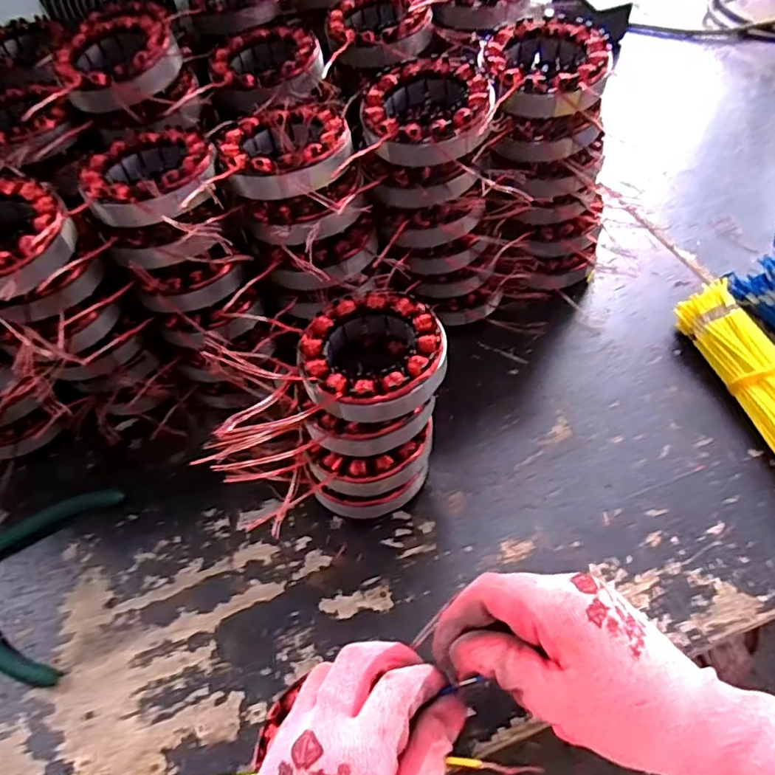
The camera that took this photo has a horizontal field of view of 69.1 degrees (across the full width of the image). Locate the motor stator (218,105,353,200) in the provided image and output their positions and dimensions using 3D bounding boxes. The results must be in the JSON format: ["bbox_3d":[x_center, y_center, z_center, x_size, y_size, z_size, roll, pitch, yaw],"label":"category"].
[{"bbox_3d":[-0.066,-0.156,0.371,0.082,0.025,0.081,-15,55,-5],"label":"motor stator"}]

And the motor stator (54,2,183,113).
[{"bbox_3d":[-0.192,-0.232,0.409,0.085,0.038,0.094,-22,55,-10],"label":"motor stator"}]

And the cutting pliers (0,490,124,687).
[{"bbox_3d":[-0.264,0.127,0.393,0.126,0.011,0.130,3,54,7],"label":"cutting pliers"}]

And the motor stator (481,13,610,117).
[{"bbox_3d":[0.110,-0.224,0.389,0.081,0.024,0.083,3,54,8],"label":"motor stator"}]

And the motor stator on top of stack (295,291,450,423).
[{"bbox_3d":[-0.008,-0.019,0.336,0.086,0.022,0.093,-2,54,3],"label":"motor stator on top of stack"}]

